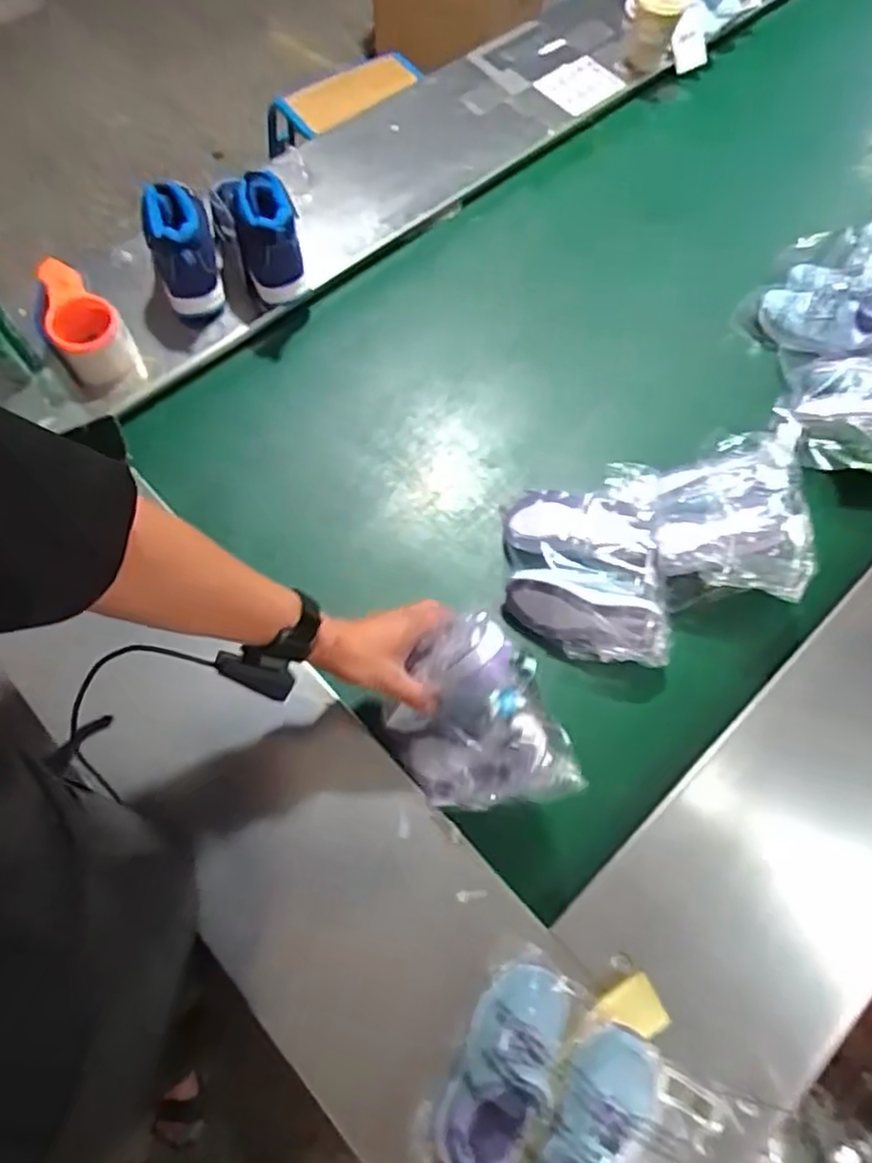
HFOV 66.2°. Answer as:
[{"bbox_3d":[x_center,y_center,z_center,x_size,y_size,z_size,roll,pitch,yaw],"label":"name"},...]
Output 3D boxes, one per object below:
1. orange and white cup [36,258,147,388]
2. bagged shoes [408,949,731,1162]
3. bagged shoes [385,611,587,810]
[{"bbox_3d":[-0.446,-0.325,0.847,0.083,0.091,0.122,-31,71,-12],"label":"orange and white cup"},{"bbox_3d":[0.104,0.443,0.546,0.192,0.068,0.180,31,71,12],"label":"bagged shoes"},{"bbox_3d":[0.041,0.136,0.667,0.090,0.184,0.194,-22,78,-50],"label":"bagged shoes"}]

